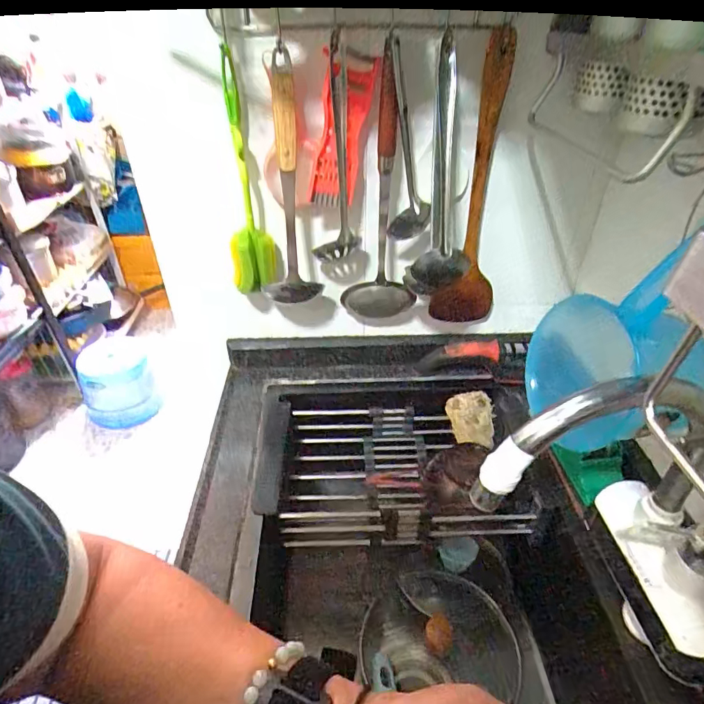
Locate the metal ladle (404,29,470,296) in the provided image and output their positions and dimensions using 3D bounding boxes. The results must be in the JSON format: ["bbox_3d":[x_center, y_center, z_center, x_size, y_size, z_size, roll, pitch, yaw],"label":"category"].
[{"bbox_3d":[0.112,-0.194,0.541,0.068,0.272,0.123,8,38,11],"label":"metal ladle"}]

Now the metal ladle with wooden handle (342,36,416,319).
[{"bbox_3d":[0.042,-0.183,0.607,0.099,0.352,0.061,-1,37,0],"label":"metal ladle with wooden handle"}]

